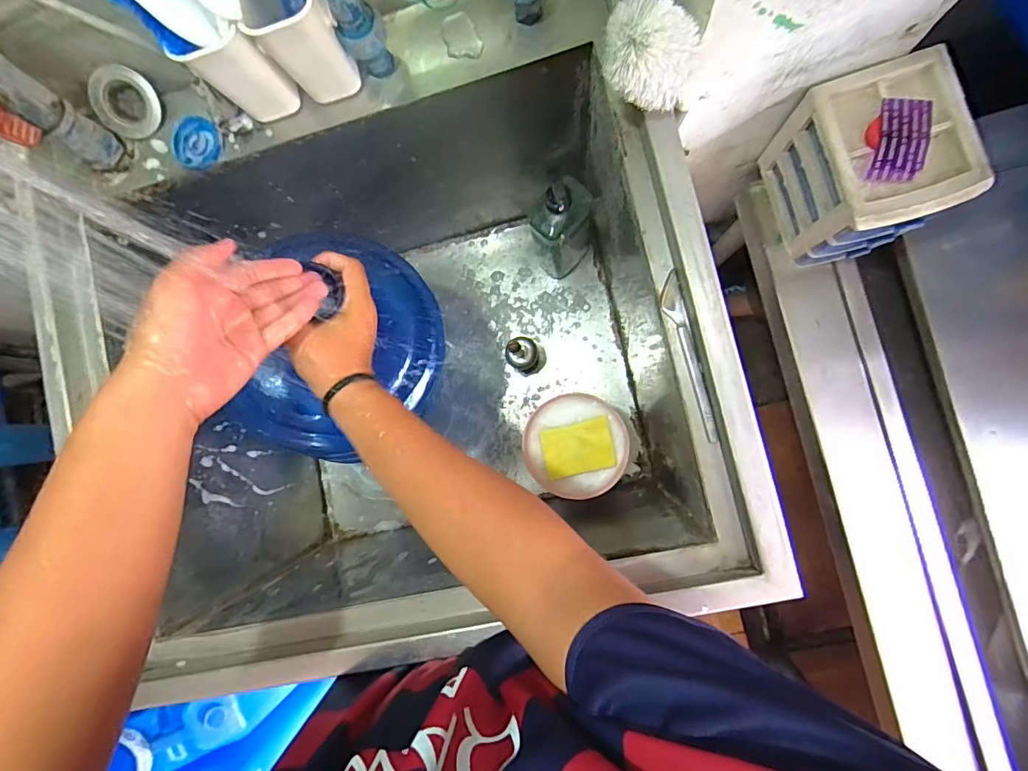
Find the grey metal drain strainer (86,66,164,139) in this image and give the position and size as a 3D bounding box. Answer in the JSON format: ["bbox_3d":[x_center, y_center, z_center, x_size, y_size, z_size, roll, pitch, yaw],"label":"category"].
[{"bbox_3d":[-0.438,-0.320,0.530,0.069,0.020,0.068,-6,120,-10],"label":"grey metal drain strainer"}]

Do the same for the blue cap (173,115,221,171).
[{"bbox_3d":[-0.358,-0.274,0.532,0.053,0.015,0.056,0,88,8],"label":"blue cap"}]

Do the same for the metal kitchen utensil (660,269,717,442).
[{"bbox_3d":[0.165,-0.028,0.449,0.019,0.011,0.165,-13,87,7],"label":"metal kitchen utensil"}]

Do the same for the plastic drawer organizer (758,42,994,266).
[{"bbox_3d":[0.414,-0.255,0.557,0.136,0.153,0.171,-15,86,7],"label":"plastic drawer organizer"}]

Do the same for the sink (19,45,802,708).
[{"bbox_3d":[-0.129,-0.034,0.674,0.693,0.410,0.620,-13,87,7],"label":"sink"}]

